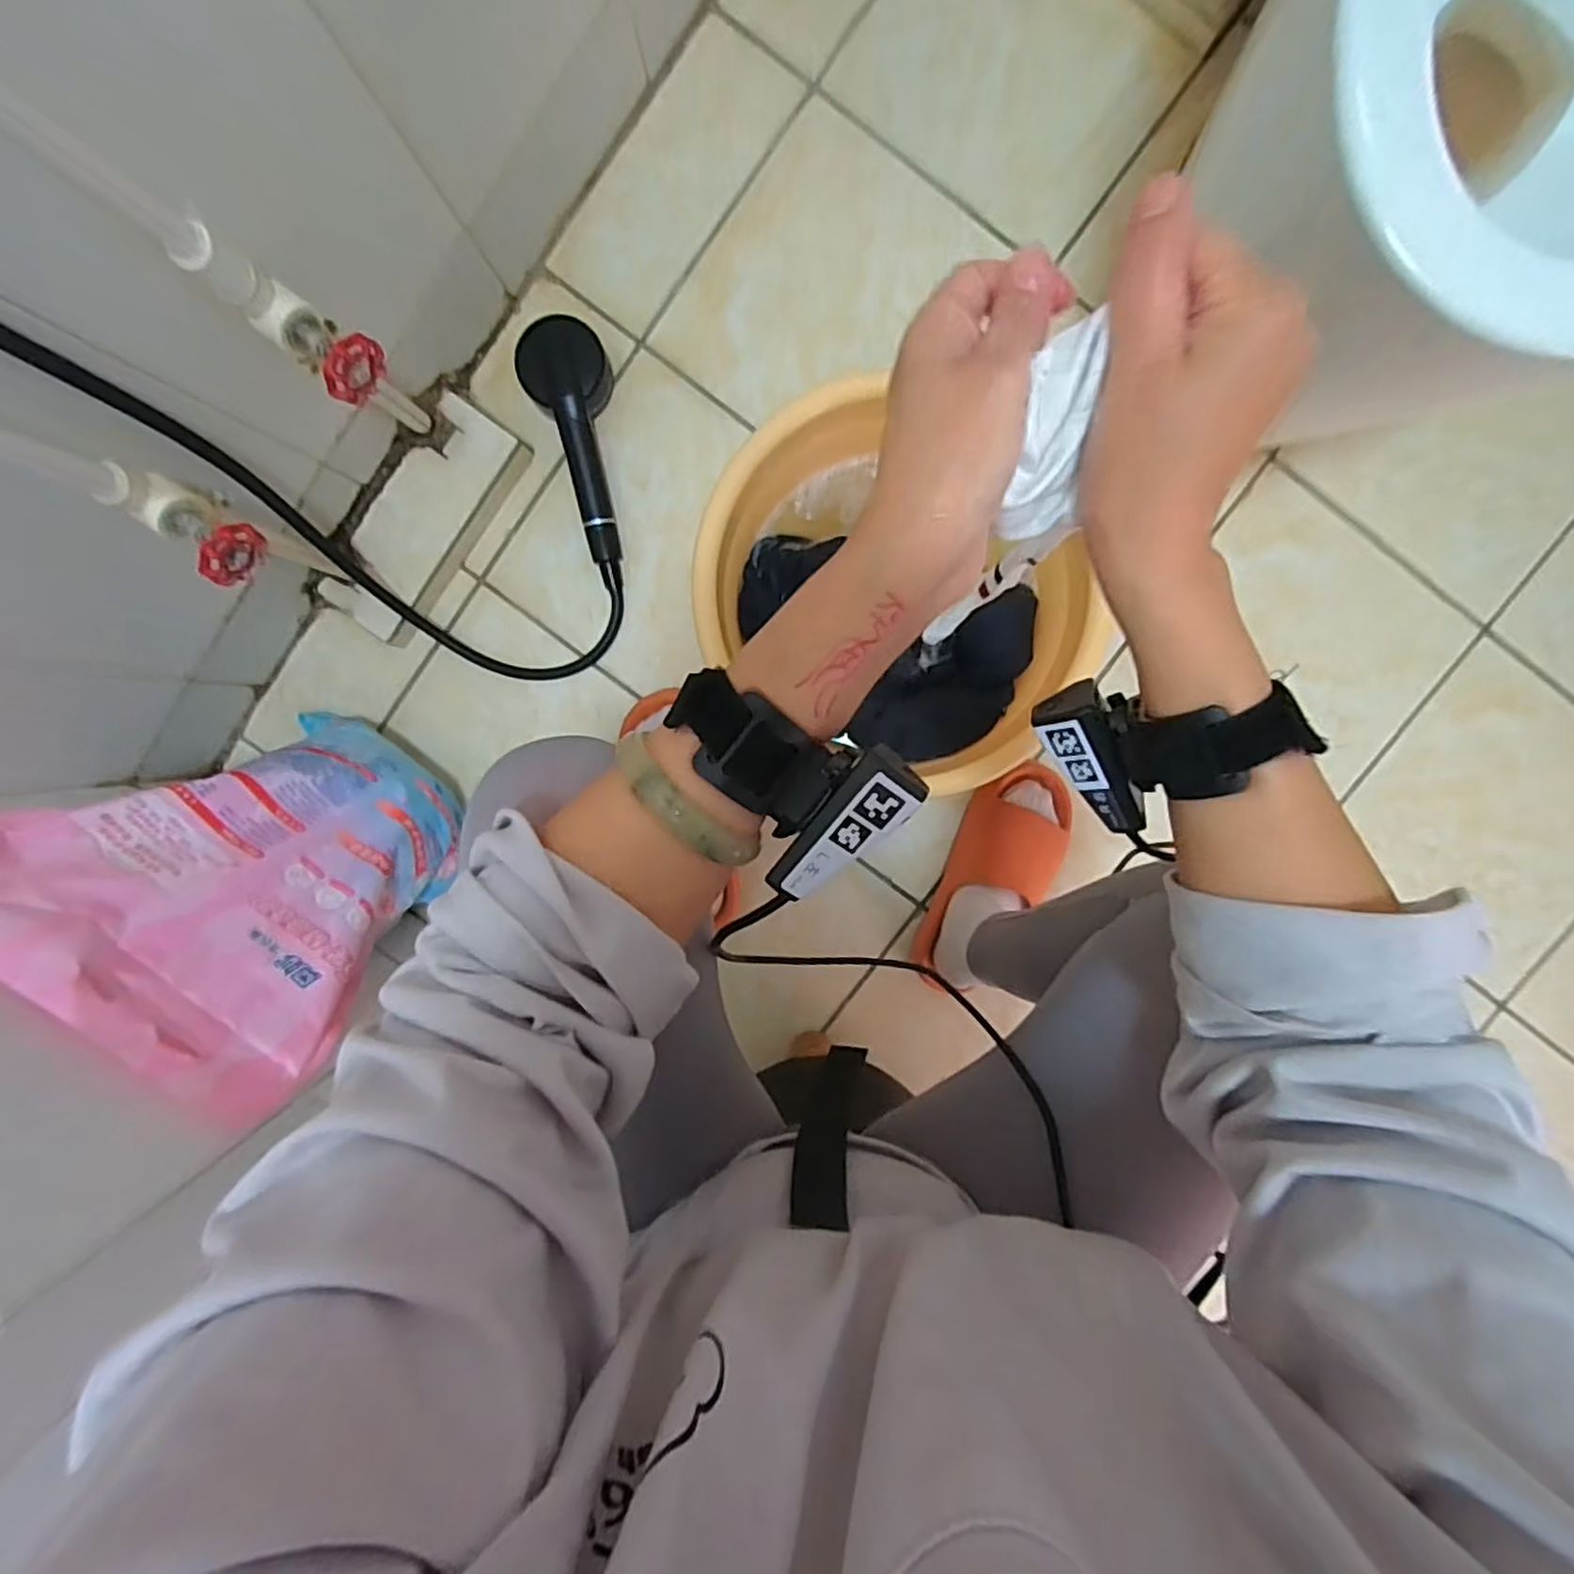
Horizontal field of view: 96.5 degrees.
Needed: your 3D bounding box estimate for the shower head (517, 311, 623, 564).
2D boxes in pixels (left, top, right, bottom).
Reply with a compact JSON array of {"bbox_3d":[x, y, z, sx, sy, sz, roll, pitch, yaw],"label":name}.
[{"bbox_3d":[-0.201,-0.351,0.718,0.085,0.050,0.227,-17,94,2],"label":"shower head"}]

